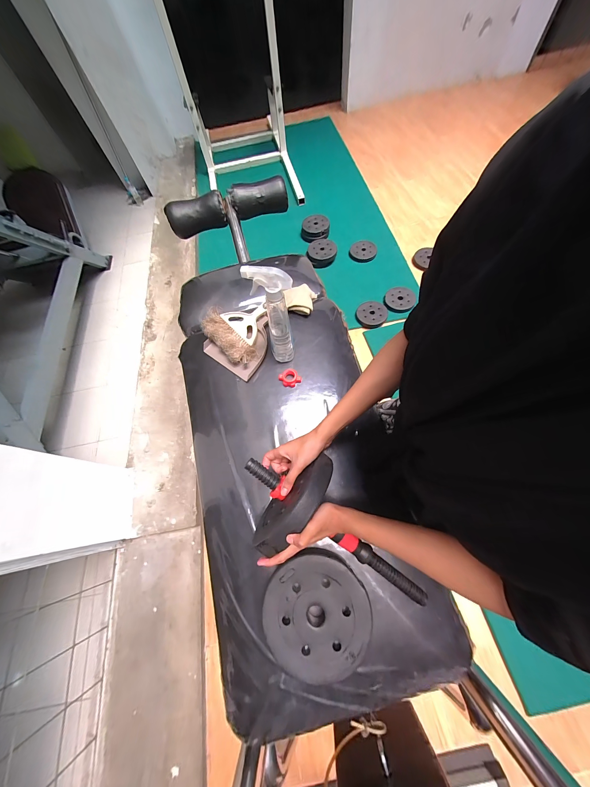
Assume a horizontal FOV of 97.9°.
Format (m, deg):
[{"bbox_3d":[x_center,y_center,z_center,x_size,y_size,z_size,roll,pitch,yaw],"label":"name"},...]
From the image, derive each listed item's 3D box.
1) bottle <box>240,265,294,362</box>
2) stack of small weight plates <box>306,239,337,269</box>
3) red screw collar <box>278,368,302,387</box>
[{"bbox_3d":[-0.041,-0.156,0.532,0.075,0.216,0.084,-18,65,-2],"label":"bottle"},{"bbox_3d":[0.169,-0.912,1.658,0.197,0.059,0.189,-21,65,-4],"label":"stack of small weight plates"},{"bbox_3d":[-0.012,-0.036,0.592,0.042,0.011,0.044,-2,65,5],"label":"red screw collar"}]

